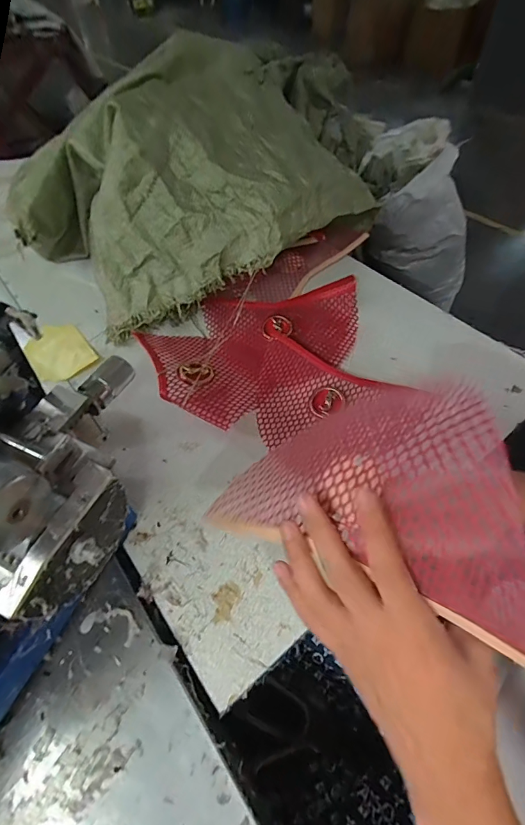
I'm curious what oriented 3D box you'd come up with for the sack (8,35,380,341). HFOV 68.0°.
[{"bbox_3d":[-0.113,-0.327,0.573,0.438,0.237,0.361,-34,59,-20],"label":"sack"}]

